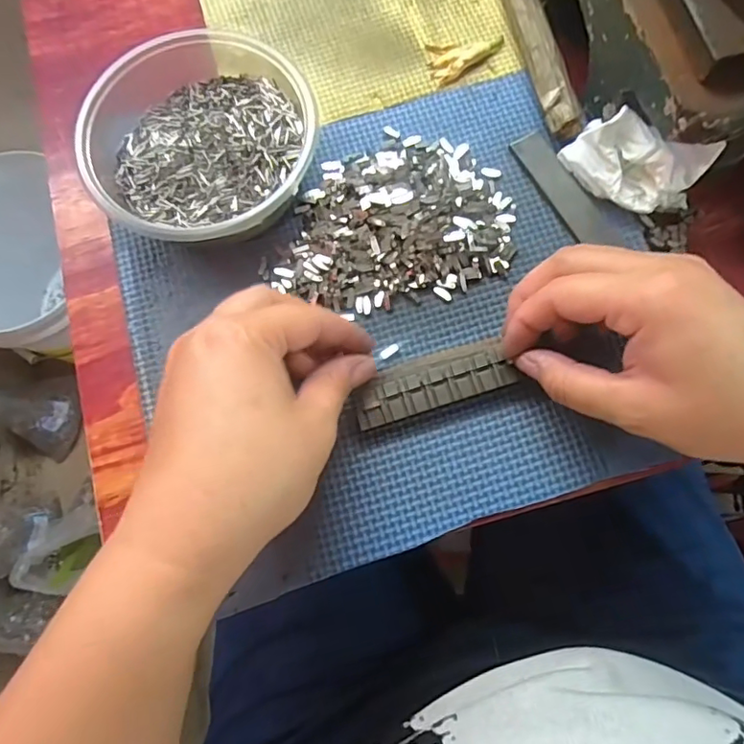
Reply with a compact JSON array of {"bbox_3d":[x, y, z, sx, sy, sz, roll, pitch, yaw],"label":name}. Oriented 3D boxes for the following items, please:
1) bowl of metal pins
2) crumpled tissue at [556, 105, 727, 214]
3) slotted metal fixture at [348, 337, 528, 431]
[{"bbox_3d":[-0.089,-0.116,0.283,0.123,0.050,0.113,38,79,10],"label":"bowl of metal pins"},{"bbox_3d":[0.134,-0.107,0.279,0.064,0.038,0.034,38,79,10],"label":"crumpled tissue"},{"bbox_3d":[0.029,0.005,0.266,0.078,0.012,0.028,-19,76,-4],"label":"slotted metal fixture"}]

